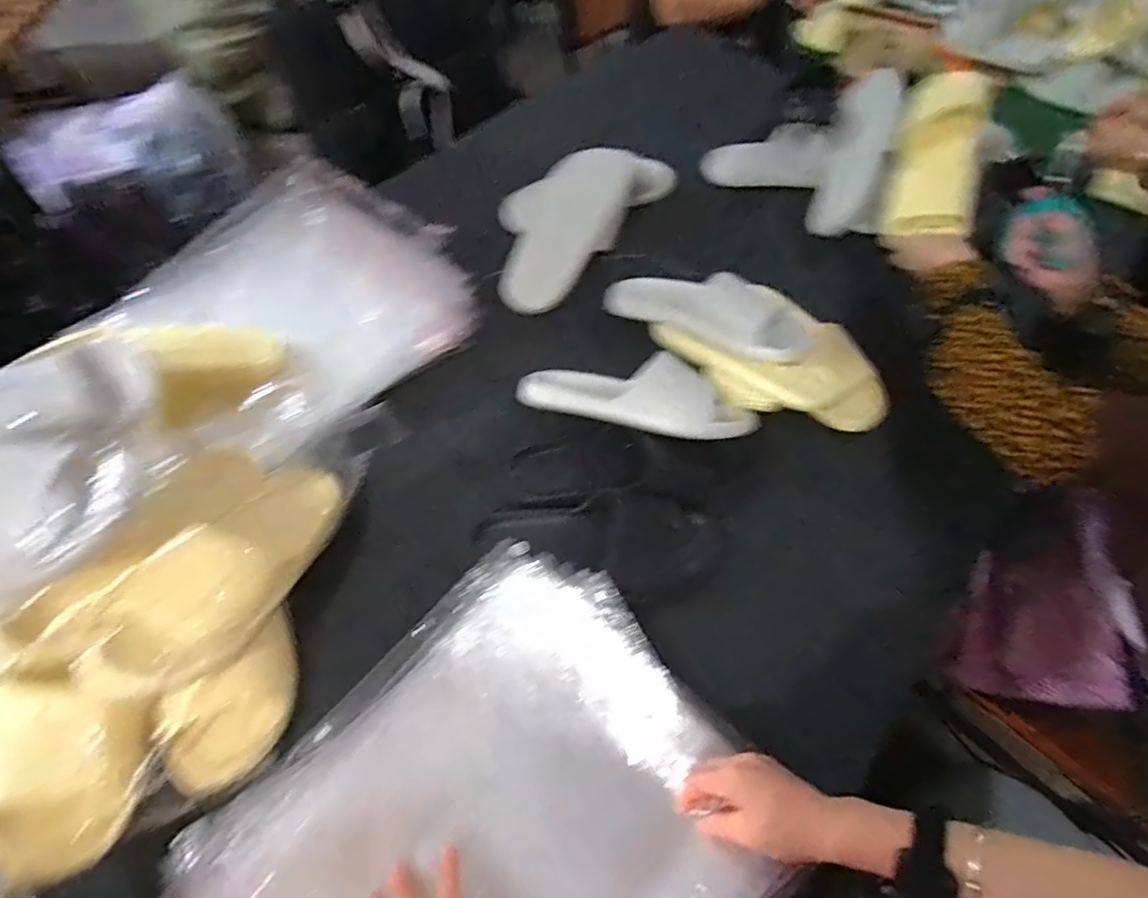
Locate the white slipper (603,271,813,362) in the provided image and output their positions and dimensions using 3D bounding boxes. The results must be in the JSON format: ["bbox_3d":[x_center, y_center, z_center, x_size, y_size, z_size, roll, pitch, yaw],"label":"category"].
[{"bbox_3d":[0.149,-0.173,0.731,0.262,0.070,0.097,23,60,30],"label":"white slipper"}]

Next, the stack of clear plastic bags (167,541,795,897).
[{"bbox_3d":[-0.076,0.319,0.459,0.347,0.052,0.432,39,65,20],"label":"stack of clear plastic bags"}]

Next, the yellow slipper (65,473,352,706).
[{"bbox_3d":[-0.304,0.100,0.538,0.100,0.057,0.261,21,41,10],"label":"yellow slipper"}]

